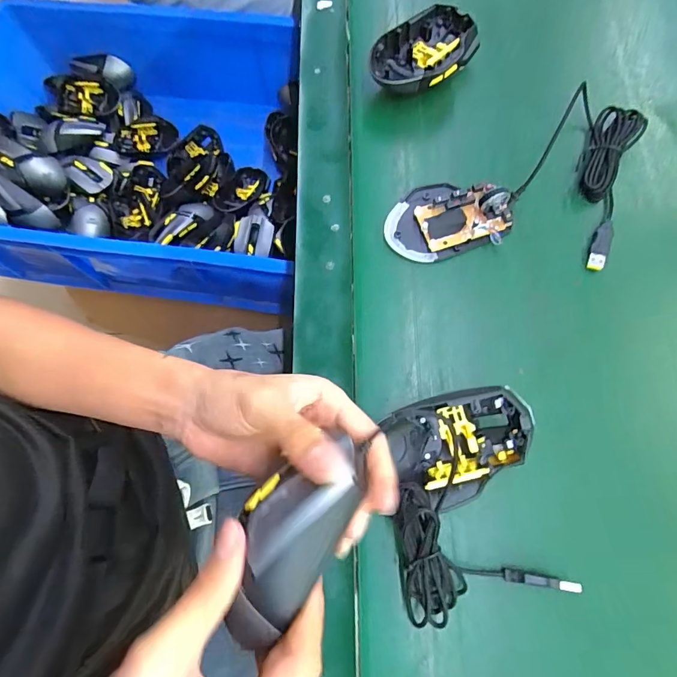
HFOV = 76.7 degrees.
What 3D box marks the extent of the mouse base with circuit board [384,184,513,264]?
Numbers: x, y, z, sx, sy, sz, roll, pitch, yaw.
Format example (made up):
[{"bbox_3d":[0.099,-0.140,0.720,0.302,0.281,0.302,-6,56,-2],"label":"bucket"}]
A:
[{"bbox_3d":[0.096,-0.111,0.380,0.107,0.033,0.071,-14,73,-2],"label":"mouse base with circuit board"}]

